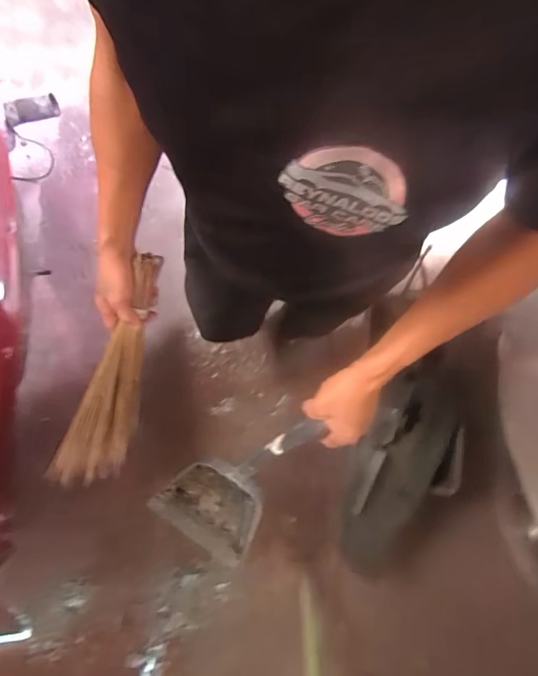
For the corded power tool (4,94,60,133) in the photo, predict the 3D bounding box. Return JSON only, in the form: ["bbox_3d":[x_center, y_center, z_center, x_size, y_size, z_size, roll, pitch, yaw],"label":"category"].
[{"bbox_3d":[-0.718,-0.682,1.199,0.158,0.051,0.053,-27,76,-6],"label":"corded power tool"}]

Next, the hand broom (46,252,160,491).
[{"bbox_3d":[-0.260,0.068,0.686,0.088,0.098,0.444,27,110,8],"label":"hand broom"}]

